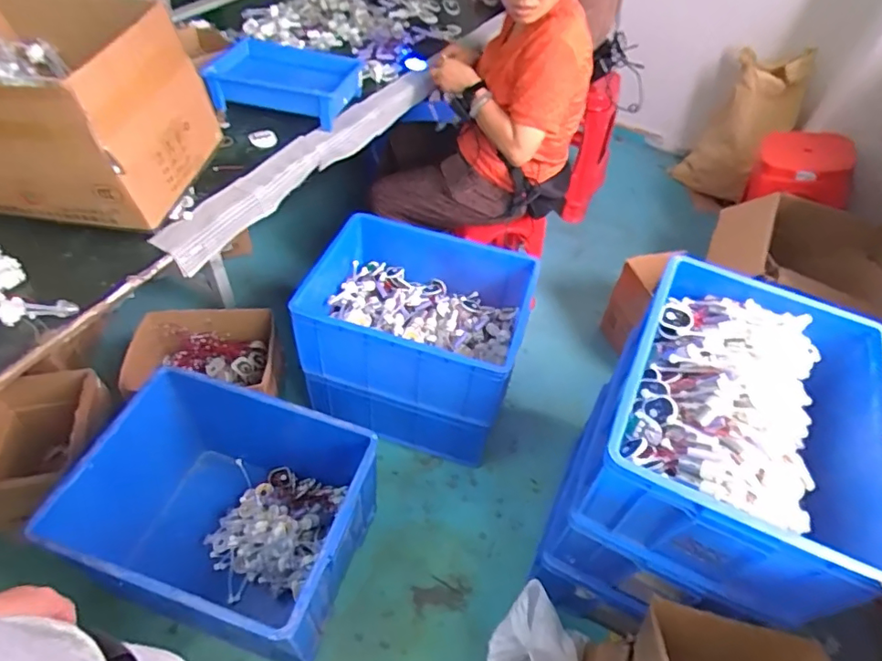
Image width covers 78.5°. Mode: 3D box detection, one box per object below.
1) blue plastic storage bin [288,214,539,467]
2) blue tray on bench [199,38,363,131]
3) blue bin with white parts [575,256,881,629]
[{"bbox_3d":[-0.083,0.035,1.523,0.547,0.471,0.432,13,49,6],"label":"blue plastic storage bin"},{"bbox_3d":[-0.349,-0.586,1.260,0.330,0.083,0.226,10,49,3],"label":"blue tray on bench"},{"bbox_3d":[0.542,0.162,0.998,0.414,0.259,0.553,24,50,14],"label":"blue bin with white parts"}]

